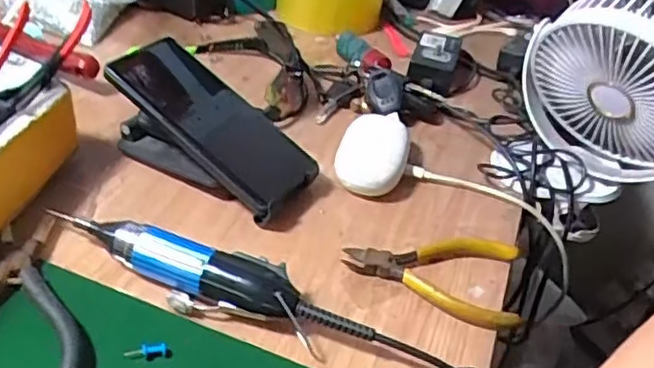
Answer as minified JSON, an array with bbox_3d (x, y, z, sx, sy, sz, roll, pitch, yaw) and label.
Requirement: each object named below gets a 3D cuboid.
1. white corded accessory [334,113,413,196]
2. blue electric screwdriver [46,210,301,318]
[{"bbox_3d":[0.039,-0.024,0.539,0.057,0.033,0.098,13,37,8],"label":"white corded accessory"},{"bbox_3d":[-0.101,0.052,0.410,0.173,0.032,0.029,14,37,10],"label":"blue electric screwdriver"}]

